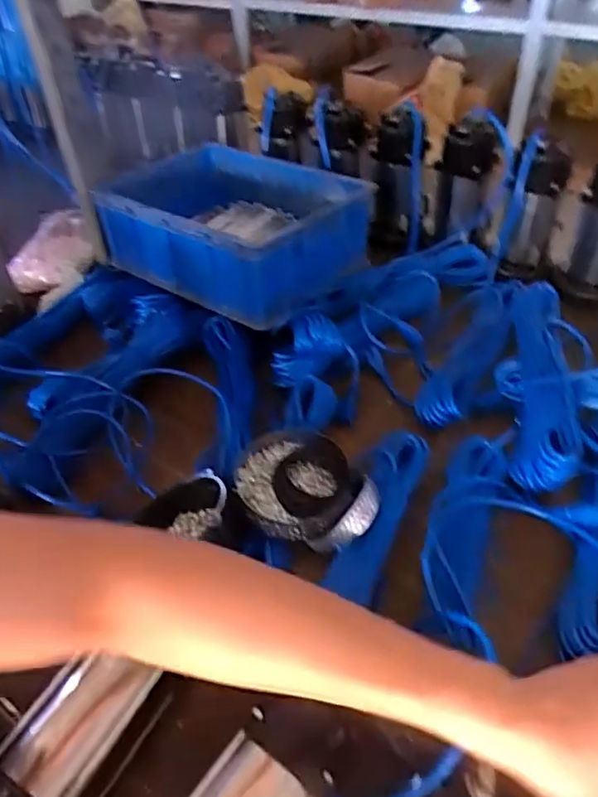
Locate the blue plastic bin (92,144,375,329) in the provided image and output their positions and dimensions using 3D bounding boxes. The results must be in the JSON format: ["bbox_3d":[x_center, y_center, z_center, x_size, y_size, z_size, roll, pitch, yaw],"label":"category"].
[{"bbox_3d":[-0.105,-0.284,0.999,0.430,0.163,0.283,21,49,23],"label":"blue plastic bin"}]

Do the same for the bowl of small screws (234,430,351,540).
[{"bbox_3d":[-0.008,0.099,0.694,0.129,0.044,0.140,-2,44,2],"label":"bowl of small screws"}]

